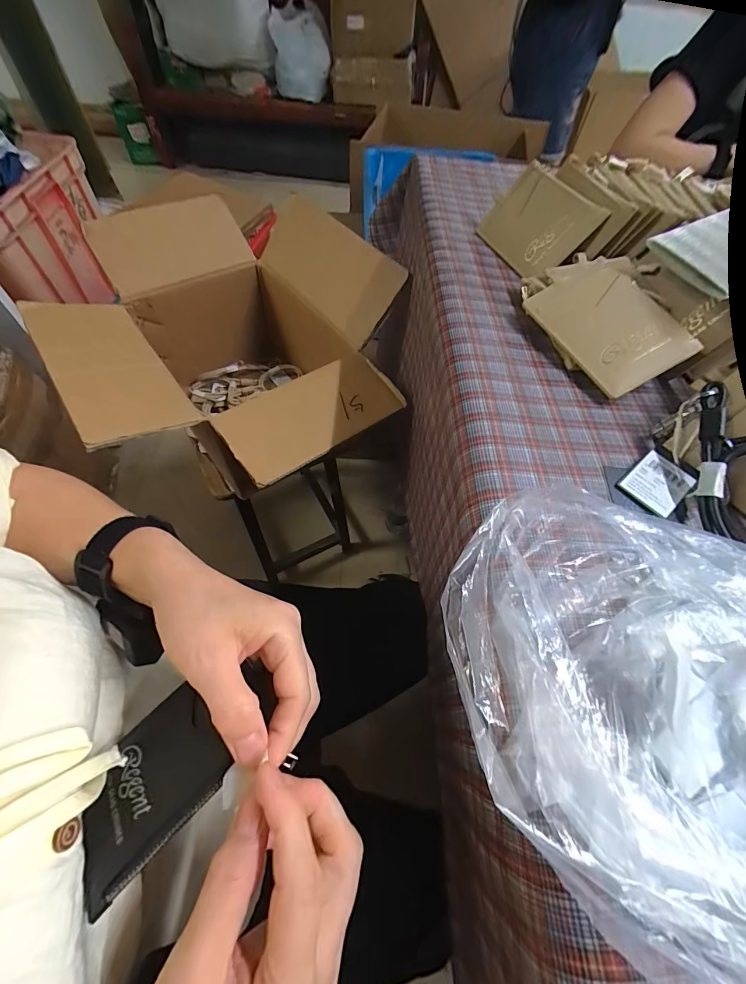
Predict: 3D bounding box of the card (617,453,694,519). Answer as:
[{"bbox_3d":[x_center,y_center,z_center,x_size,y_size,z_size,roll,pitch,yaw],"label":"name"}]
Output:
[{"bbox_3d":[0.177,-0.005,0.235,0.042,0.005,0.032,-35,66,-22],"label":"card"}]

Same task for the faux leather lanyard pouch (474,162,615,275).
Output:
[{"bbox_3d":[0.153,-0.259,0.358,0.009,0.074,0.109,5,50,-48],"label":"faux leather lanyard pouch"}]

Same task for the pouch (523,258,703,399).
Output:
[{"bbox_3d":[0.178,-0.136,0.290,0.078,0.011,0.121,-26,68,2],"label":"pouch"}]

